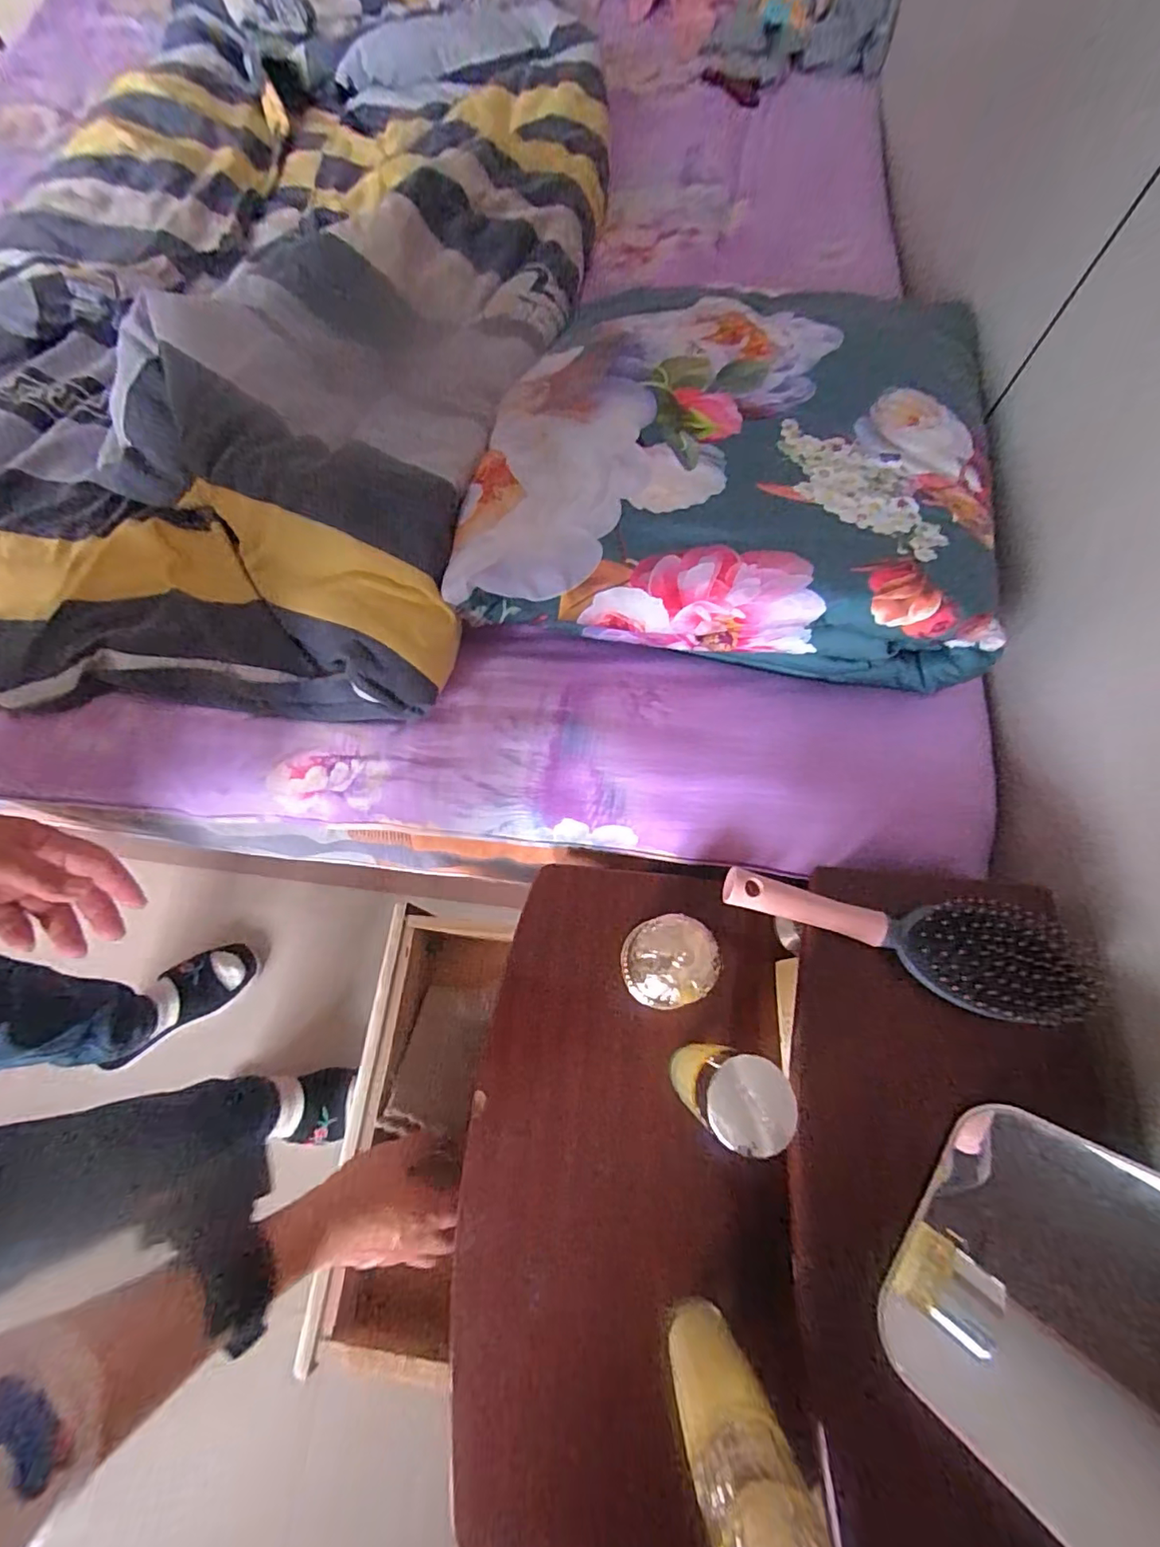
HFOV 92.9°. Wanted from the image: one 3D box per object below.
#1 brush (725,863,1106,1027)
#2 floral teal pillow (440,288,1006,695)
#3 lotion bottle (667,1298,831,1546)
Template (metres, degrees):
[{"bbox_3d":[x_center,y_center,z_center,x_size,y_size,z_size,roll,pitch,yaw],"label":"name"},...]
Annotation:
[{"bbox_3d":[0.201,0.108,0.349,0.212,0.030,0.066,8,67,4],"label":"brush"},{"bbox_3d":[0.141,-0.303,0.540,0.458,0.114,0.398,8,67,4],"label":"floral teal pillow"},{"bbox_3d":[0.075,0.331,0.285,0.044,0.170,0.044,-18,68,-7],"label":"lotion bottle"}]

